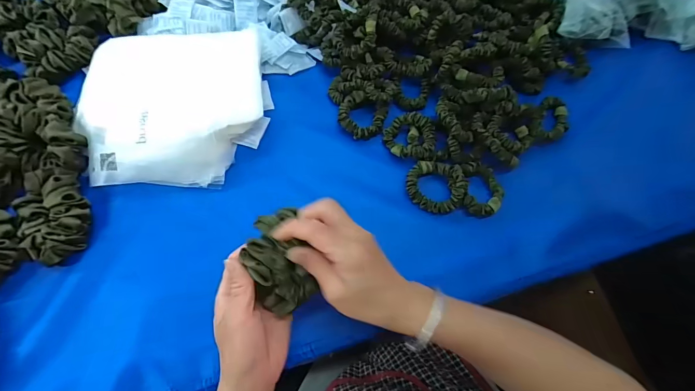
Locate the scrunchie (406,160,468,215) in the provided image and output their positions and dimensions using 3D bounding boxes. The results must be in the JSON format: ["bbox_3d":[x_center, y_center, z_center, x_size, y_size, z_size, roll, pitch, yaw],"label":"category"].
[{"bbox_3d":[0.105,-0.013,0.411,0.066,0.025,0.060,0,69,-1],"label":"scrunchie"}]

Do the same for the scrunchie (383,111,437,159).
[{"bbox_3d":[0.078,-0.074,0.435,0.061,0.021,0.058,0,69,-1],"label":"scrunchie"}]

